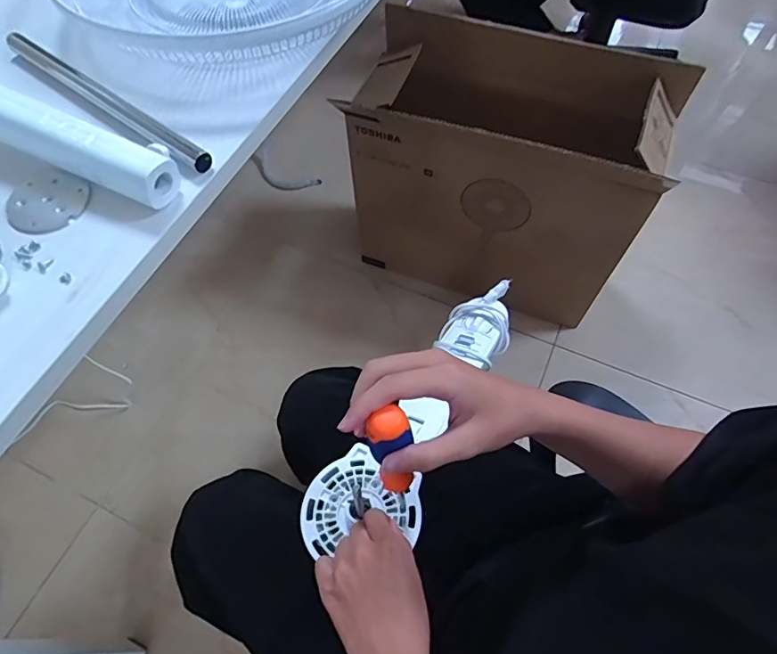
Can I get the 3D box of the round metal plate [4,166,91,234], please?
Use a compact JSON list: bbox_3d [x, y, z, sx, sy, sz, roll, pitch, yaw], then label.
[{"bbox_3d":[-0.362,-0.133,0.526,0.081,0.007,0.078,0,61,0],"label":"round metal plate"}]

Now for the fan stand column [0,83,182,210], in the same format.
[{"bbox_3d":[-0.414,-0.241,0.532,0.415,0.086,0.105,17,62,10],"label":"fan stand column"}]

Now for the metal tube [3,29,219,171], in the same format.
[{"bbox_3d":[-0.337,-0.272,0.589,0.349,0.024,0.025,34,66,18],"label":"metal tube"}]

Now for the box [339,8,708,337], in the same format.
[{"bbox_3d":[0.233,-0.310,1.119,0.584,0.610,0.297,19,64,11],"label":"box"}]

